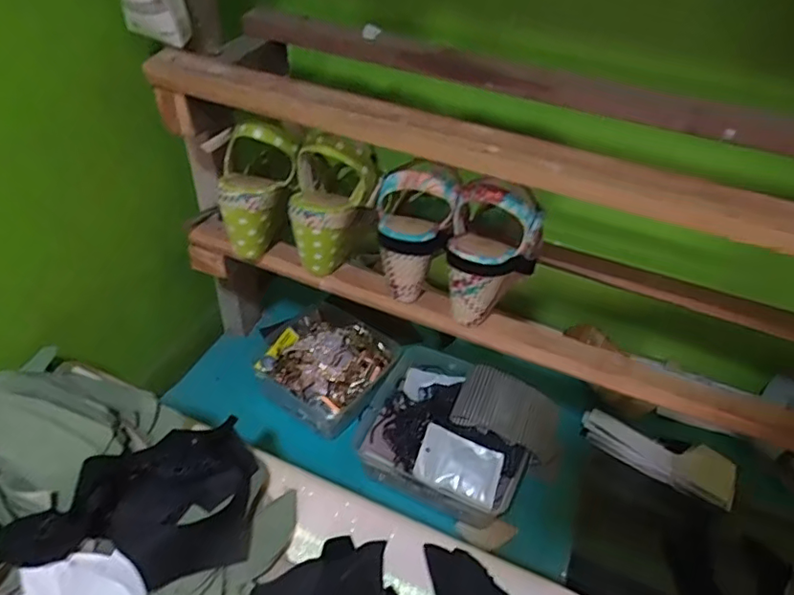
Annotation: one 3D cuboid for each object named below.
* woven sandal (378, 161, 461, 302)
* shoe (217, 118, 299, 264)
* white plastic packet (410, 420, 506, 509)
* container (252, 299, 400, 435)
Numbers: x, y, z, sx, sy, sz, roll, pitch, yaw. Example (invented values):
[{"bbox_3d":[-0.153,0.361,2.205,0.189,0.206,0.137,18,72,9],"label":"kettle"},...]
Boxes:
[{"bbox_3d":[0.017,-0.062,0.546,0.076,0.128,0.064,5,43,-1],"label":"woven sandal"},{"bbox_3d":[-0.156,-0.111,0.582,0.075,0.145,0.069,23,22,18],"label":"shoe"},{"bbox_3d":[0.073,0.195,0.649,0.098,0.009,0.067,22,58,3],"label":"white plastic packet"},{"bbox_3d":[-0.102,0.090,0.774,0.170,0.065,0.158,29,47,23],"label":"container"}]

